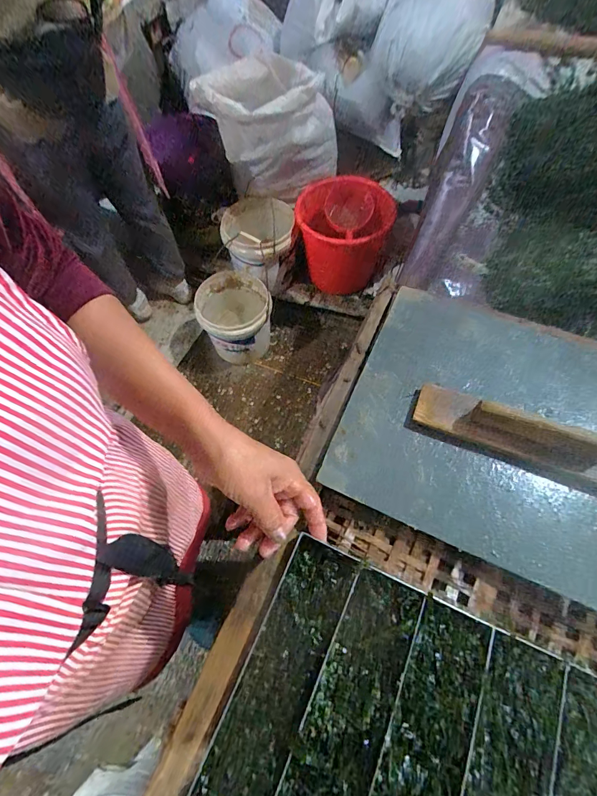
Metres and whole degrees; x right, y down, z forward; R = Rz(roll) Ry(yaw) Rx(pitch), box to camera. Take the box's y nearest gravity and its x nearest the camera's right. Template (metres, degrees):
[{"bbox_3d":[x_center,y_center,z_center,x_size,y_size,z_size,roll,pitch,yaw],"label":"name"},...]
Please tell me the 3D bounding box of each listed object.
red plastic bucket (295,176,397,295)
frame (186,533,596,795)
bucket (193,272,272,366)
[{"bbox_3d":[0.181,-0.574,1.414,0.305,0.334,0.299,0,63,1],"label":"red plastic bucket"},{"bbox_3d":[0.116,0.300,0.285,0.362,0.012,0.240,23,67,13],"label":"frame"},{"bbox_3d":[-0.232,-0.303,1.456,0.264,0.256,0.293,-12,64,-5],"label":"bucket"}]

